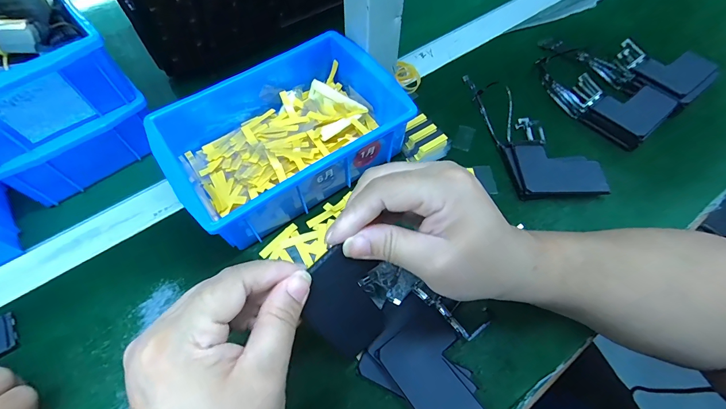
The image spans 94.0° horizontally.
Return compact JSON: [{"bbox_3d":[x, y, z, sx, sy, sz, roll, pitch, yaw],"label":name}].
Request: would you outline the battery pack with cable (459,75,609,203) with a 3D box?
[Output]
[{"bbox_3d":[0.174,-0.081,0.350,0.077,0.025,0.171,-8,60,-4],"label":"battery pack with cable"}]

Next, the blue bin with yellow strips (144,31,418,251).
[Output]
[{"bbox_3d":[-0.072,-0.065,0.315,0.201,0.068,0.140,-31,65,-17],"label":"blue bin with yellow strips"}]

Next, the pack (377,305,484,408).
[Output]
[{"bbox_3d":[0.053,0.117,0.233,0.054,0.004,0.074,-33,62,-18],"label":"pack"}]

